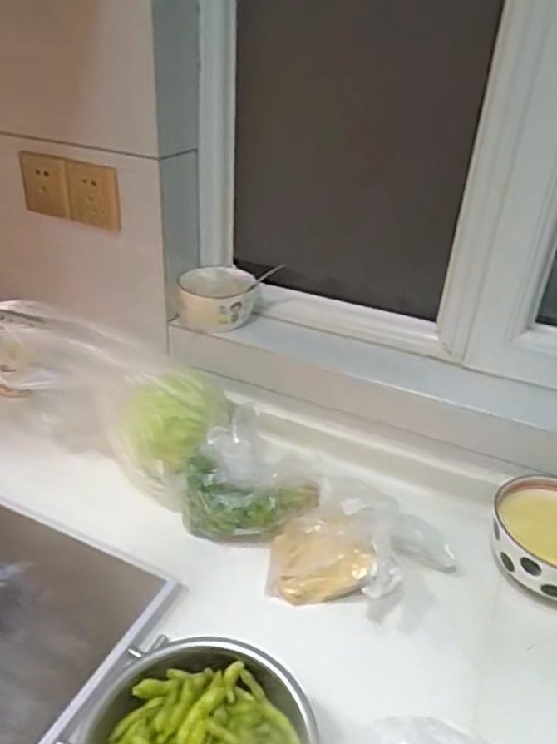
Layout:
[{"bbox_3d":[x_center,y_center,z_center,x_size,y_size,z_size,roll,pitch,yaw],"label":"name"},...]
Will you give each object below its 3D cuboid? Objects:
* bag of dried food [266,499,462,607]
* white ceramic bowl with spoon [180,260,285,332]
[{"bbox_3d":[0.098,0.195,0.659,0.214,0.082,0.144,3,31,-2],"label":"bag of dried food"},{"bbox_3d":[-0.094,-0.115,0.906,0.119,0.073,0.104,5,31,1],"label":"white ceramic bowl with spoon"}]

